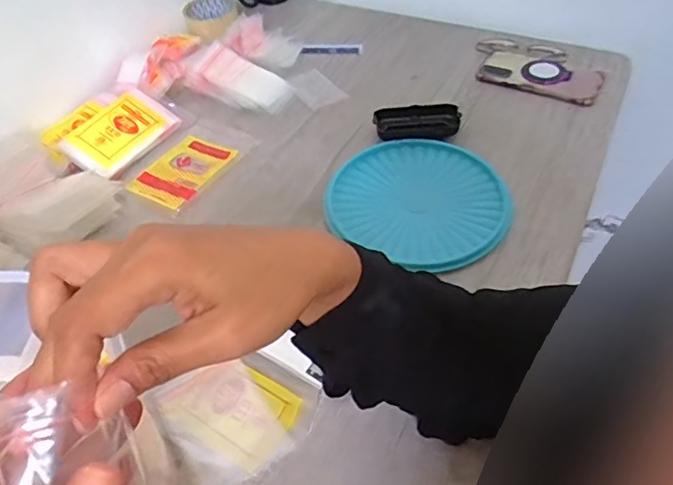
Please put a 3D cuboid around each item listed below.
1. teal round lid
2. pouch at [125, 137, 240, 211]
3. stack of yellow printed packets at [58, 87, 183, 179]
[{"bbox_3d":[0.096,-0.054,0.625,0.199,0.014,0.191,-1,50,1],"label":"teal round lid"},{"bbox_3d":[-0.194,-0.092,0.687,0.089,0.011,0.121,24,55,20],"label":"pouch"},{"bbox_3d":[-0.280,-0.144,0.710,0.085,0.016,0.136,39,62,1],"label":"stack of yellow printed packets"}]

